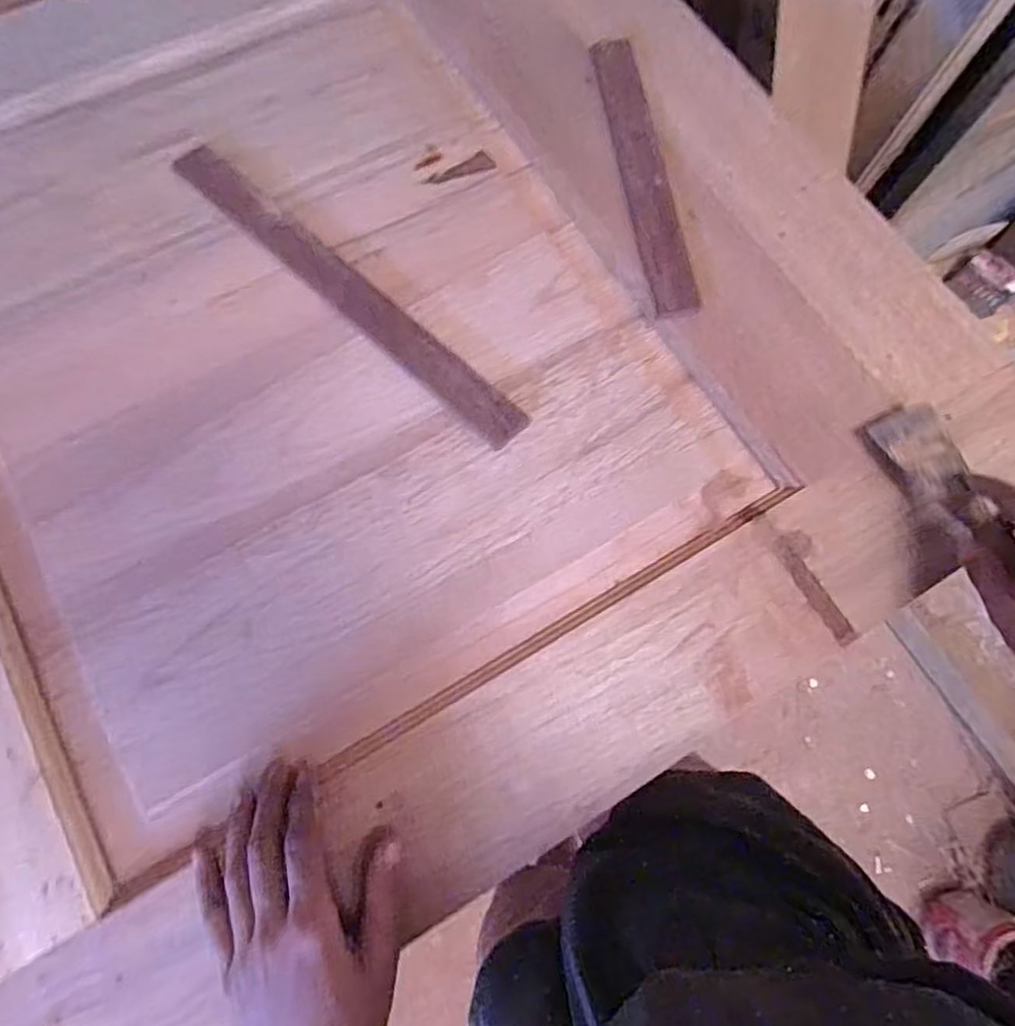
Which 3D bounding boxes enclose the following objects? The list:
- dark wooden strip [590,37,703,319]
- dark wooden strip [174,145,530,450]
[{"bbox_3d":[0.112,-0.291,0.524,0.037,0.008,0.287,-10,72,4],"label":"dark wooden strip"},{"bbox_3d":[-0.129,-0.177,0.484,0.361,0.009,0.037,42,83,10],"label":"dark wooden strip"}]

